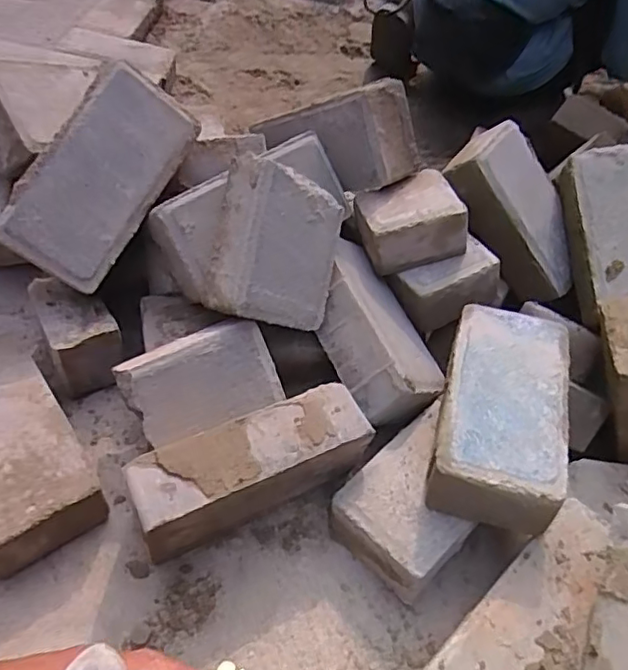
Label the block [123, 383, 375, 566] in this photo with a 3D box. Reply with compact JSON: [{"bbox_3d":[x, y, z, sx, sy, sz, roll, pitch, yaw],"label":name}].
[{"bbox_3d":[-0.056,0.131,0.545,0.207,0.117,0.060,-18,53,-23],"label":"block"}]

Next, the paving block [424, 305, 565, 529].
[{"bbox_3d":[0.174,0.075,0.564,0.105,0.077,0.212,17,48,6],"label":"paving block"}]

